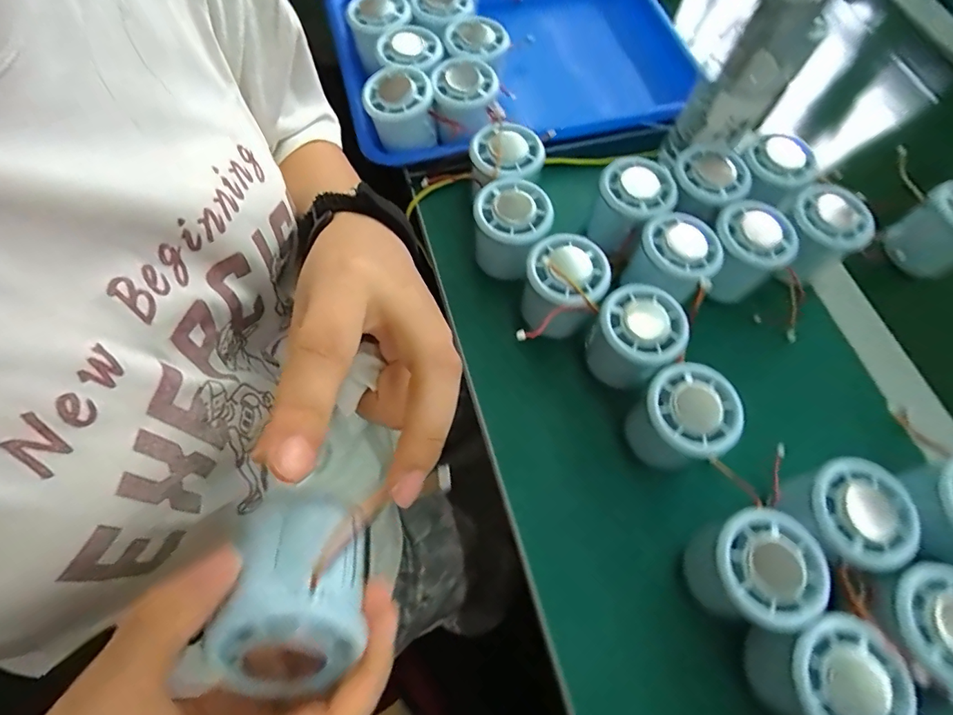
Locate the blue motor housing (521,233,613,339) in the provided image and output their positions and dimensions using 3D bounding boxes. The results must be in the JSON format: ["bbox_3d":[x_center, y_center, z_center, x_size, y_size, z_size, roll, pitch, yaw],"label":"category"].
[{"bbox_3d":[0.062,-0.051,0.351,0.059,0.052,0.060,34,68,12],"label":"blue motor housing"}]

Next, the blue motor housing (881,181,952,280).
[{"bbox_3d":[0.385,-0.104,0.400,0.048,0.062,0.057,2,65,-2],"label":"blue motor housing"}]

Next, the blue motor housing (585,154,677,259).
[{"bbox_3d":[0.120,-0.120,0.383,0.057,0.046,0.059,30,67,10],"label":"blue motor housing"}]

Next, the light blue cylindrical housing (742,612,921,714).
[{"bbox_3d":[0.183,0.169,0.260,0.053,0.055,0.057,1,65,-3],"label":"light blue cylindrical housing"}]

